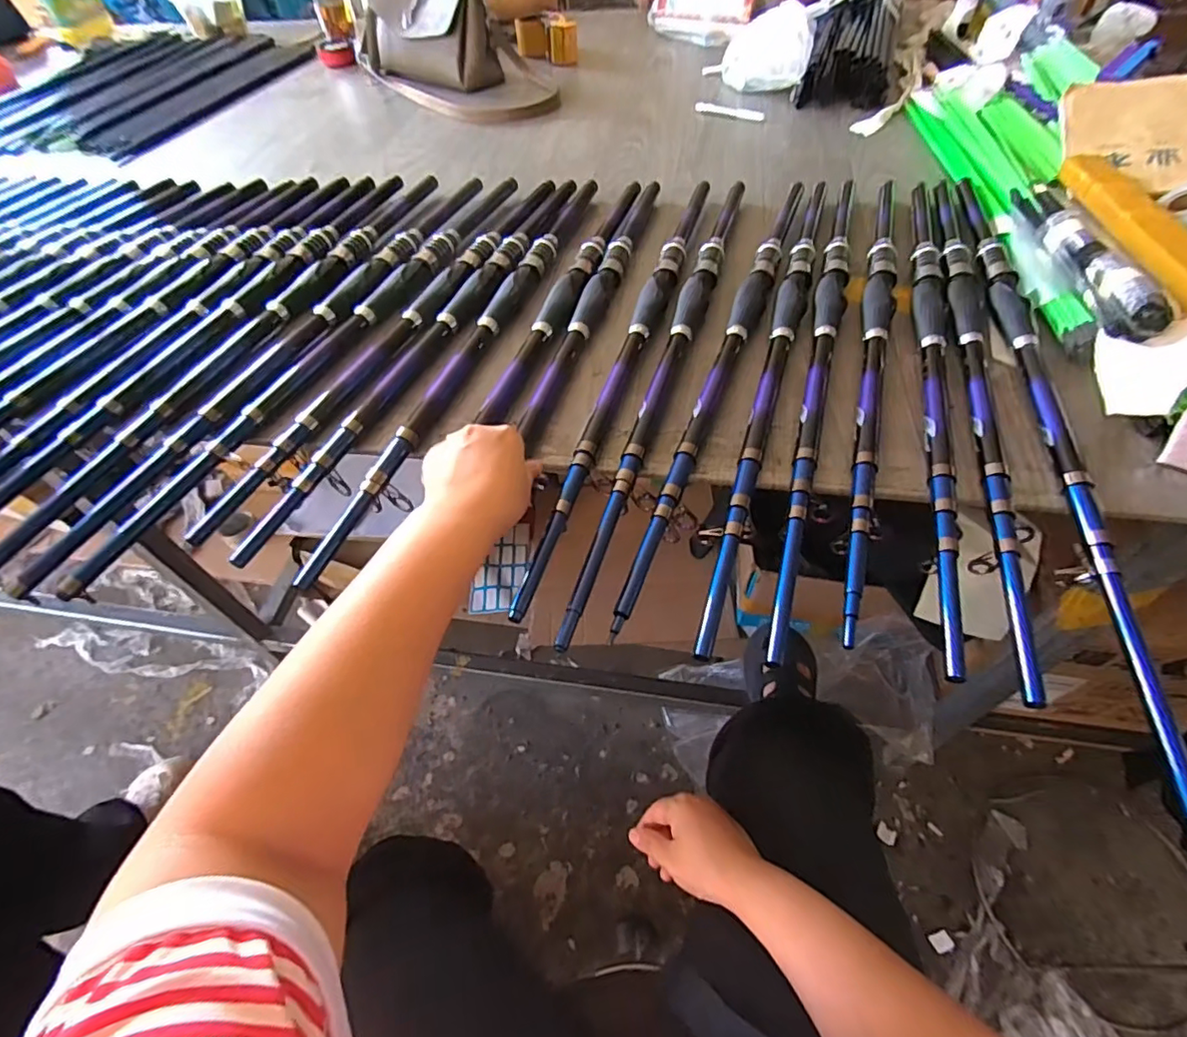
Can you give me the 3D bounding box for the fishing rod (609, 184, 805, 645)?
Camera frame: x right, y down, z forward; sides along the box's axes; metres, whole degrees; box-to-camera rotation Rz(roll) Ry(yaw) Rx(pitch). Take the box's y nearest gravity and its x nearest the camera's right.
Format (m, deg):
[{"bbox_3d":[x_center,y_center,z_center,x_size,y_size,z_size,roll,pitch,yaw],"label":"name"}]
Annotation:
[{"bbox_3d":[0.141,-0.173,0.556,0.030,0.027,0.659,16,56,16],"label":"fishing rod"}]

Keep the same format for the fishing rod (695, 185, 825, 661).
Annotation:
[{"bbox_3d":[0.178,-0.165,0.548,0.028,0.023,0.660,14,55,15],"label":"fishing rod"}]

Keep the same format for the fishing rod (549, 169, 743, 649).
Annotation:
[{"bbox_3d":[0.083,-0.169,0.557,0.029,0.025,0.654,12,55,13],"label":"fishing rod"}]

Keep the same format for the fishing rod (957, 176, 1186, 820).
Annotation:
[{"bbox_3d":[0.390,-0.124,0.499,0.029,0.021,0.742,9,54,11],"label":"fishing rod"}]

